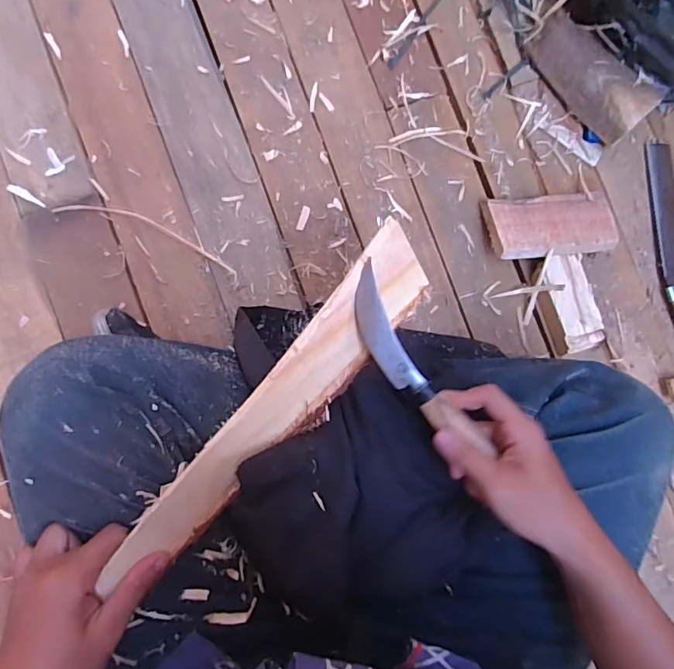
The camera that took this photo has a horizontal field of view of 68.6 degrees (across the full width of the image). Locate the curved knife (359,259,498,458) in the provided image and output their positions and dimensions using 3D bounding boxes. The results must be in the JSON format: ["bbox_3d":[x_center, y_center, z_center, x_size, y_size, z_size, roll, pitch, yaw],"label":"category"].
[{"bbox_3d":[0.058,0.022,0.403,0.039,0.015,0.172,-33,76,-7],"label":"curved knife"}]

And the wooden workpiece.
[{"bbox_3d":[-0.041,0.049,0.396,0.063,0.041,0.338,43,72,-2],"label":"wooden workpiece"}]

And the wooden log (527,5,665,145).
[{"bbox_3d":[0.320,-0.330,0.623,0.084,0.038,0.169,-43,92,-7],"label":"wooden log"}]

